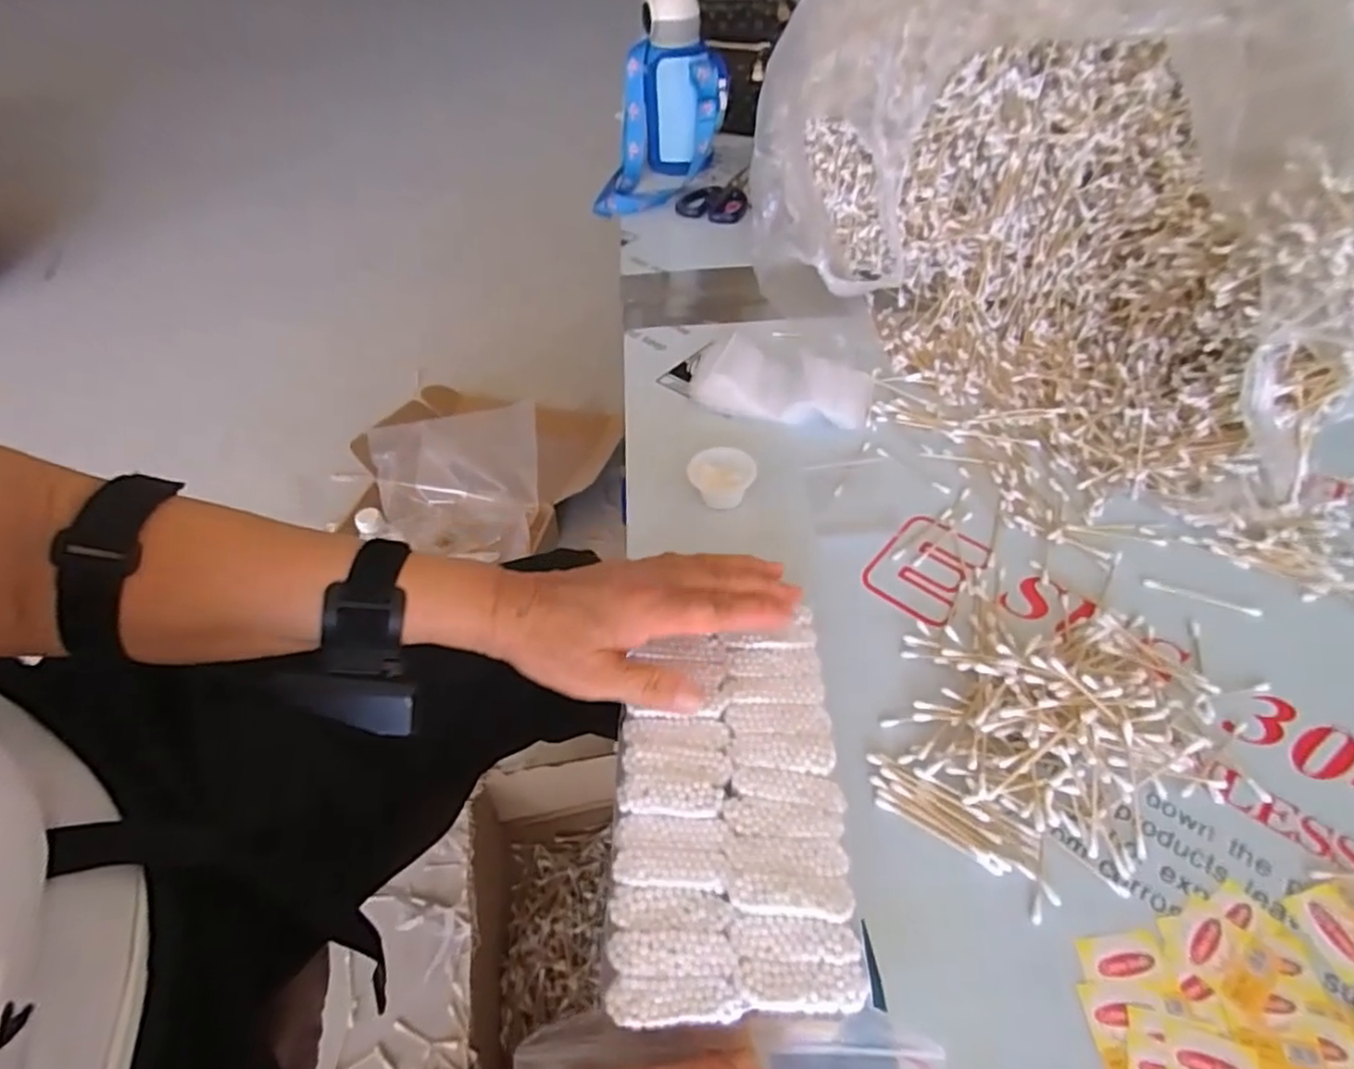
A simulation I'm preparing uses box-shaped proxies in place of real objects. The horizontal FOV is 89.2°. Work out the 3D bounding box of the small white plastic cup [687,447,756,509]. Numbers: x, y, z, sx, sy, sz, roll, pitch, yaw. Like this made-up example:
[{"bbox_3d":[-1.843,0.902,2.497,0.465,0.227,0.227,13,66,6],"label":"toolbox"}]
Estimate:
[{"bbox_3d":[0.037,-0.046,0.574,0.054,0.032,0.053,-2,50,2],"label":"small white plastic cup"}]

